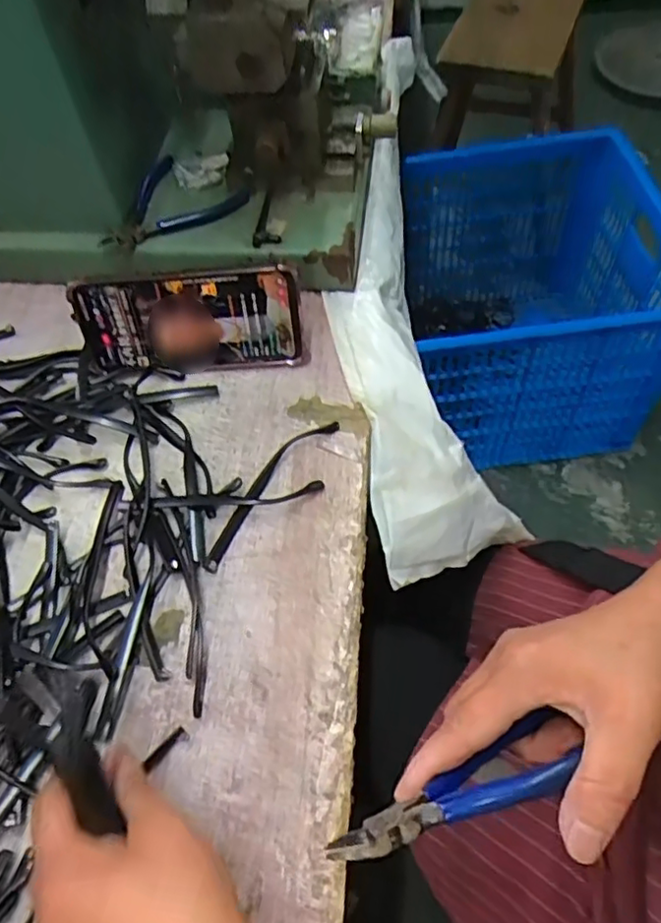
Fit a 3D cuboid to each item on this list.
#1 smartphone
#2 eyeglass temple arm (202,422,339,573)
[{"bbox_3d":[-0.102,-0.101,0.466,0.162,0.078,0.006,-4,42,1],"label":"smartphone"},{"bbox_3d":[-0.044,0.016,0.428,0.024,0.010,0.137,30,65,21],"label":"eyeglass temple arm"}]

